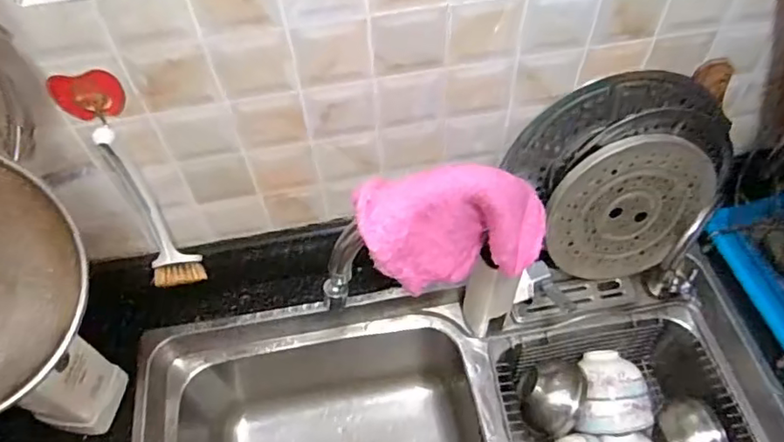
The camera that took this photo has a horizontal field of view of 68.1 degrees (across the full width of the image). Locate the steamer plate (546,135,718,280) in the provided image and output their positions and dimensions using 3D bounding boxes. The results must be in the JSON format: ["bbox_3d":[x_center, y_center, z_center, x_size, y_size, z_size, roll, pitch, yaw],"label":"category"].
[{"bbox_3d":[0.311,-0.014,0.766,0.223,0.209,0.014,15,28,-23],"label":"steamer plate"}]

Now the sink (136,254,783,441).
[{"bbox_3d":[0.097,0.335,0.809,0.781,0.293,0.421,-10,55,-4],"label":"sink"}]

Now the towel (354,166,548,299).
[{"bbox_3d":[0.065,0.010,0.541,0.184,0.142,0.052,-15,55,-8],"label":"towel"}]

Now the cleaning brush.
[{"bbox_3d":[-0.269,-0.006,0.622,0.055,0.212,0.070,-35,60,-20],"label":"cleaning brush"}]

